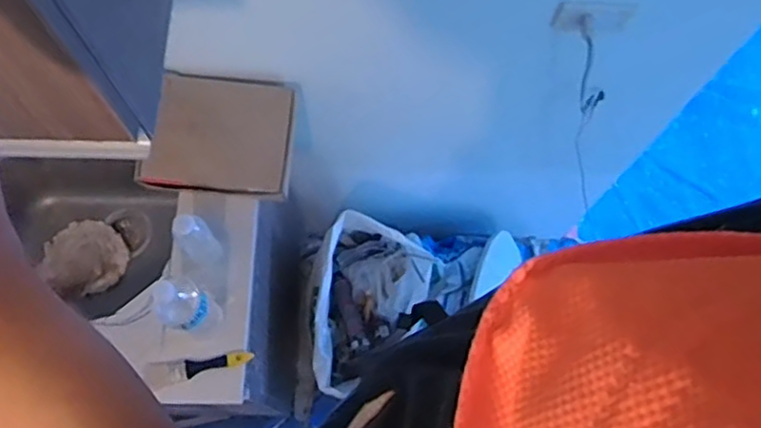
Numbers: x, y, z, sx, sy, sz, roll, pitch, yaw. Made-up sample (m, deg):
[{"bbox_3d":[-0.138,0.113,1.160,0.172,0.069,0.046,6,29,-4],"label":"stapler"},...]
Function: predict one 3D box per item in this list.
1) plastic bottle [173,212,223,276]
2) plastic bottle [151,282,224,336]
[{"bbox_3d":[-0.321,0.046,1.124,0.060,0.186,0.066,1,70,-1],"label":"plastic bottle"},{"bbox_3d":[-0.308,0.153,1.044,0.064,0.240,0.077,37,74,11],"label":"plastic bottle"}]

